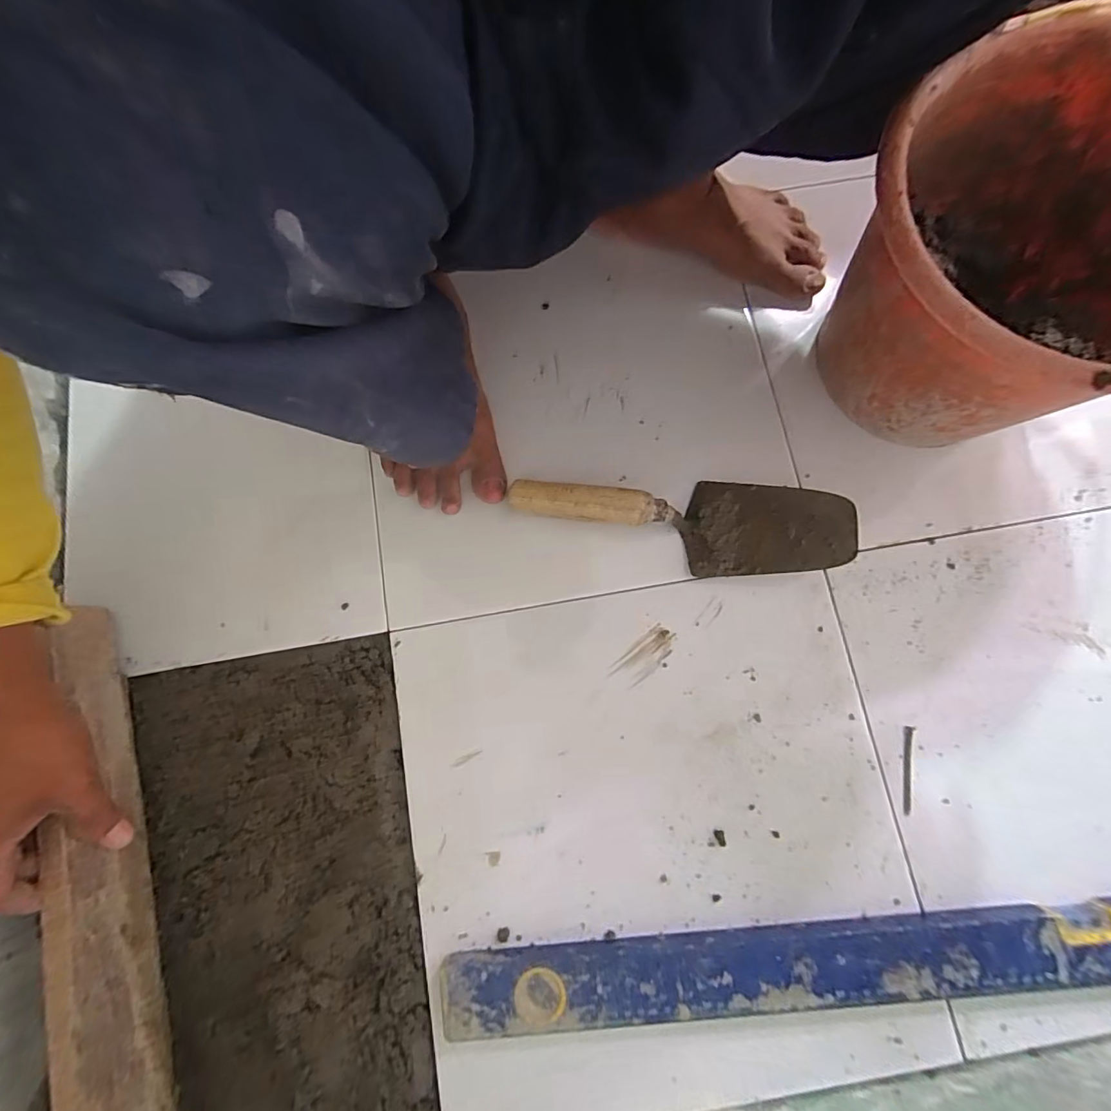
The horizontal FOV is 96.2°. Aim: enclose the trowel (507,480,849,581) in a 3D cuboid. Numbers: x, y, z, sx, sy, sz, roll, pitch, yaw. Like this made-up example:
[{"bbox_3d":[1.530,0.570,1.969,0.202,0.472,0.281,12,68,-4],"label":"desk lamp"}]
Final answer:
[{"bbox_3d":[0.103,-0.028,0.442,0.281,0.061,0.083,3,78,1],"label":"trowel"}]

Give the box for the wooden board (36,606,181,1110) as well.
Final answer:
[{"bbox_3d":[-0.332,0.255,0.366,0.018,0.061,0.448,-29,72,28],"label":"wooden board"}]

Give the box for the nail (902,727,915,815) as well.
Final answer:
[{"bbox_3d":[0.298,0.182,0.423,0.008,0.004,0.071,11,79,3],"label":"nail"}]

